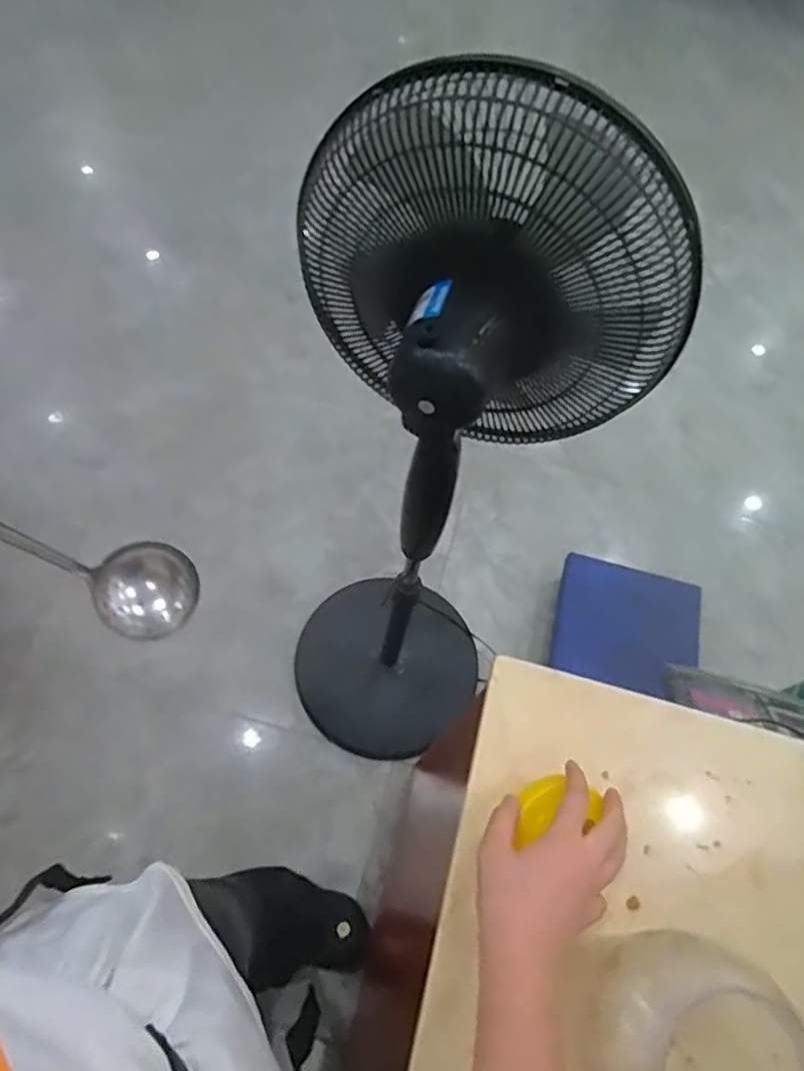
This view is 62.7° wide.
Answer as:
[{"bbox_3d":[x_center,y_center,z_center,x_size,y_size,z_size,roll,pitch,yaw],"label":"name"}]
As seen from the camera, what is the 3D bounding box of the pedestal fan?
[{"bbox_3d":[0.000,0.012,0.897,0.348,1.018,0.449,29,65,8],"label":"pedestal fan"}]

